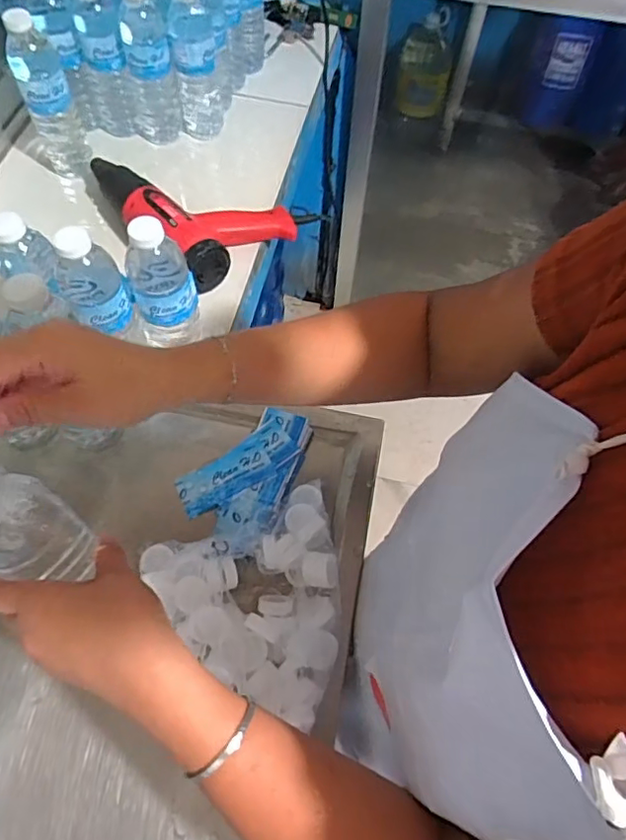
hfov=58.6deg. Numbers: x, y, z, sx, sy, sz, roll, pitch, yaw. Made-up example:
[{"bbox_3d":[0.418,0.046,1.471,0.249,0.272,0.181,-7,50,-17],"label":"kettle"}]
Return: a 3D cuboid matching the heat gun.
[{"bbox_3d":[-0.155,-0.323,0.771,0.226,0.072,0.269,-36,69,-19],"label":"heat gun"}]

